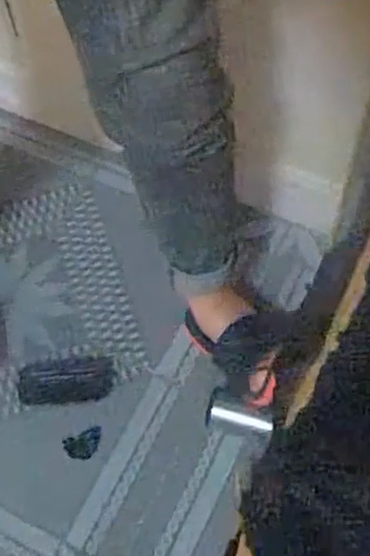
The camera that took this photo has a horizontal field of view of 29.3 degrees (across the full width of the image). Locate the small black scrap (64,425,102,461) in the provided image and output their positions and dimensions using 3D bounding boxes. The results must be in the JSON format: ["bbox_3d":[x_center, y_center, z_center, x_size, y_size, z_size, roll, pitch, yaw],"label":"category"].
[{"bbox_3d":[-0.122,0.205,0.867,0.048,0.004,0.033,-22,65,-11],"label":"small black scrap"}]

